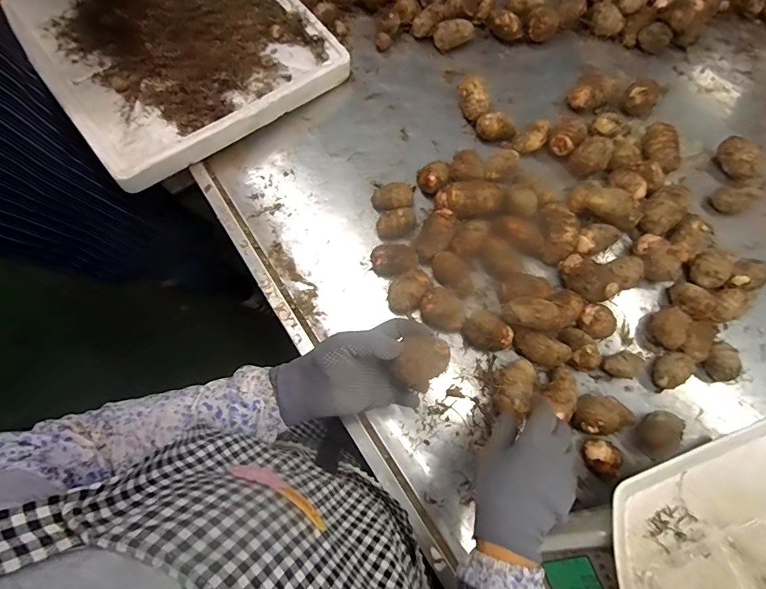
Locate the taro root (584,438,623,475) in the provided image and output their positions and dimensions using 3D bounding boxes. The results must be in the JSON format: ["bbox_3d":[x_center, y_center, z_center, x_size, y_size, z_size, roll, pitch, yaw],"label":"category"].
[{"bbox_3d":[0.262,0.194,0.522,0.035,0.034,0.038,1,73,-2],"label":"taro root"}]

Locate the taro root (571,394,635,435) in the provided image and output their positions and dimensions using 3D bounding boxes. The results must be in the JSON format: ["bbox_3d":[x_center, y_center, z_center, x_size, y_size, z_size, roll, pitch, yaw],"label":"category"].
[{"bbox_3d":[0.264,0.147,0.525,0.070,0.044,0.050,3,73,-1],"label":"taro root"}]

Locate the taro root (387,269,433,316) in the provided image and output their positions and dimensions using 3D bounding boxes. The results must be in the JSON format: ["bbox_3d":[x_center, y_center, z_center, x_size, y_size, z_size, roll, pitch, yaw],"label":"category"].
[{"bbox_3d":[0.032,-0.001,0.575,0.043,0.049,0.062,39,76,9],"label":"taro root"}]

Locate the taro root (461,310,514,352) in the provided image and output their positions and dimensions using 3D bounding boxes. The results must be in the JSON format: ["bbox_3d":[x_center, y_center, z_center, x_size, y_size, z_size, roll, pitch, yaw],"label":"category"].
[{"bbox_3d":[0.132,0.049,0.547,0.061,0.051,0.048,39,78,10],"label":"taro root"}]

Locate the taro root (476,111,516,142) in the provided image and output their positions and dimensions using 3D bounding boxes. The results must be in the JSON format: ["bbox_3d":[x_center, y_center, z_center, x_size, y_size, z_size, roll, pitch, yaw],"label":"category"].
[{"bbox_3d":[0.169,-0.250,0.653,0.054,0.036,0.034,-4,74,-3],"label":"taro root"}]

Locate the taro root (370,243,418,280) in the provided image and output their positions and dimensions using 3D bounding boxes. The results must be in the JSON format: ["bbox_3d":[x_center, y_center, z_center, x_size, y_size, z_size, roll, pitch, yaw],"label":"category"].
[{"bbox_3d":[0.015,-0.042,0.586,0.064,0.037,0.049,11,73,1],"label":"taro root"}]

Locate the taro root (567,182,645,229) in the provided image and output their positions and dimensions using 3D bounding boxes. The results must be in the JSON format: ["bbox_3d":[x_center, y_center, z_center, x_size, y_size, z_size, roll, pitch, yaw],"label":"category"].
[{"bbox_3d":[0.299,-0.123,0.583,0.094,0.051,0.051,29,74,24],"label":"taro root"}]

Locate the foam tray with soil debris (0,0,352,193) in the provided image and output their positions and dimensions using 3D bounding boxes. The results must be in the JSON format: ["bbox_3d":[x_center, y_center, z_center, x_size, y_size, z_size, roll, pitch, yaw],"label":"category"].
[{"bbox_3d":[-0.330,-0.415,0.659,0.376,0.059,0.476,-36,78,-11],"label":"foam tray with soil debris"}]

